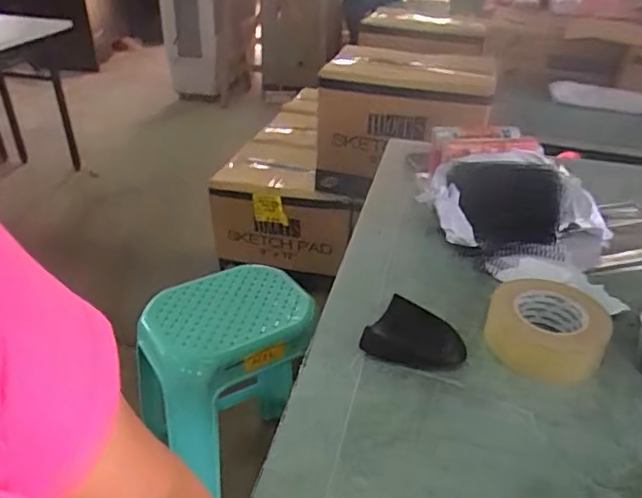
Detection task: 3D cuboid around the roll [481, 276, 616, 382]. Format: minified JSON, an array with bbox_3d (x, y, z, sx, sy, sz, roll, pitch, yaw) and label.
[{"bbox_3d":[0.268,0.089,0.674,0.133,0.055,0.138,2,32,-1],"label":"roll"}]

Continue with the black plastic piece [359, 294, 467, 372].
[{"bbox_3d":[0.112,0.096,0.647,0.106,0.029,0.083,16,35,21],"label":"black plastic piece"}]

